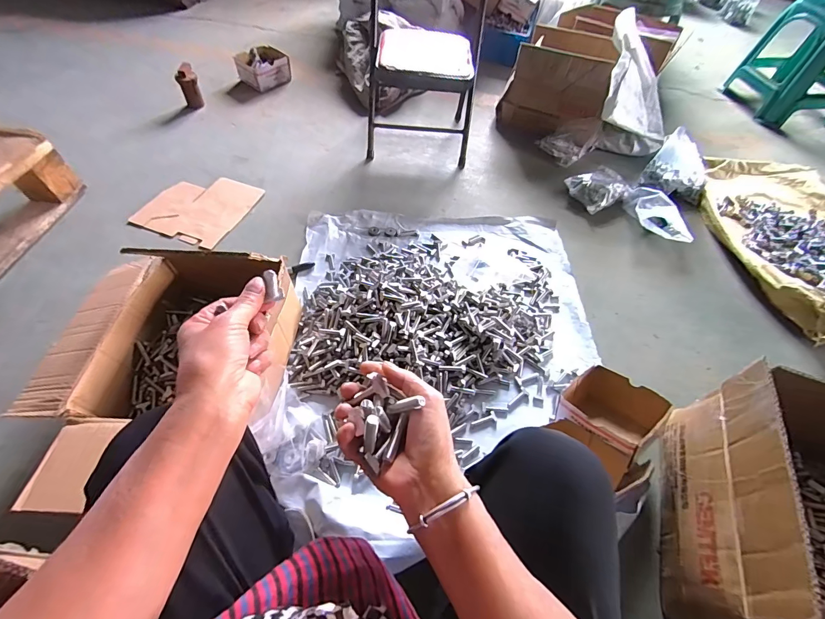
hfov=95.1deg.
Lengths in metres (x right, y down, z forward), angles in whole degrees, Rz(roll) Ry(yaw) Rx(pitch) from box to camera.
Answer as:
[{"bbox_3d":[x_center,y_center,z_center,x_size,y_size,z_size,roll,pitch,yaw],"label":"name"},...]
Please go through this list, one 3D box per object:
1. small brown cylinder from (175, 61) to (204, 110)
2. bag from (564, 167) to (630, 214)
[{"bbox_3d":[-0.782,-0.783,1.323,0.066,0.113,0.067,-29,61,-23],"label":"small brown cylinder"},{"bbox_3d":[0.570,-0.371,1.156,0.173,0.059,0.137,-24,59,-20],"label":"bag"}]

